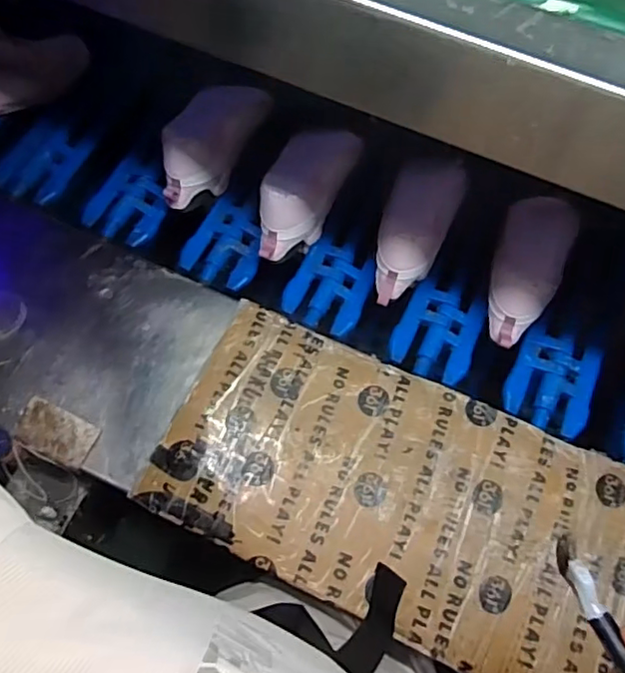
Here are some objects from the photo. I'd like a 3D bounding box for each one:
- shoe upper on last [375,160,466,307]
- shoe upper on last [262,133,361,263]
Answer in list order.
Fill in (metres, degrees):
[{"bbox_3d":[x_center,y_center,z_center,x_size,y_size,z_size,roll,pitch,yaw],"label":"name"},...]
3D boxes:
[{"bbox_3d":[0.129,-0.136,0.686,0.089,0.083,0.207,21,73,7],"label":"shoe upper on last"},{"bbox_3d":[-0.008,-0.179,0.690,0.074,0.100,0.203,22,74,7],"label":"shoe upper on last"}]

